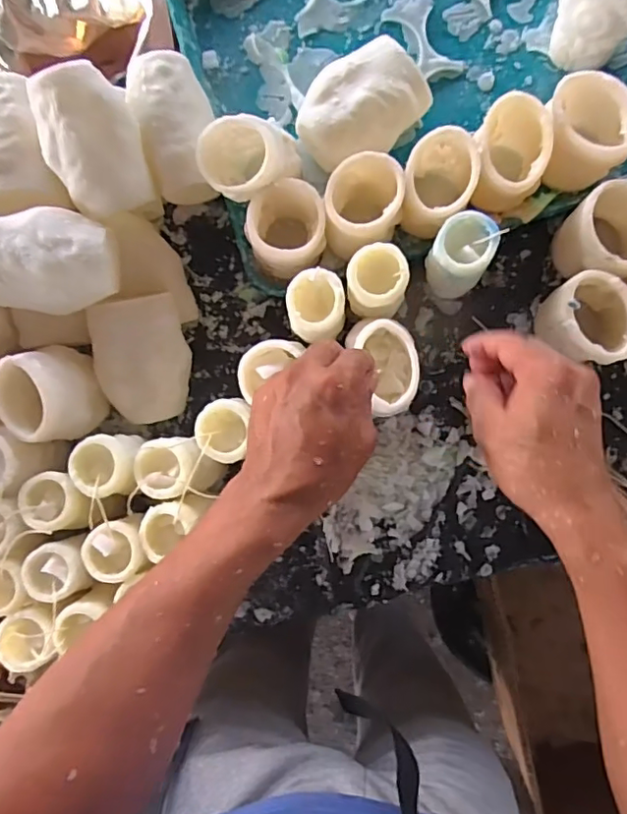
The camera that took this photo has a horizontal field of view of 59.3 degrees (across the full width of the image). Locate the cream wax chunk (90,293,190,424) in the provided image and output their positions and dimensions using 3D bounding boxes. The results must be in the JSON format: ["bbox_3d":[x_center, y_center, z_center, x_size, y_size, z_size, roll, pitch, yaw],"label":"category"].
[{"bbox_3d":[-0.163,-0.043,0.528,0.083,0.065,0.114,-9,91,4],"label":"cream wax chunk"}]

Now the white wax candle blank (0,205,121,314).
[{"bbox_3d":[-0.232,-0.127,0.485,0.117,0.058,0.087,7,92,4],"label":"white wax candle blank"}]

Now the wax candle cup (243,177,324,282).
[{"bbox_3d":[-0.022,-0.157,0.499,0.065,0.063,0.074,0,91,4],"label":"wax candle cup"}]

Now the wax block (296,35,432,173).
[{"bbox_3d":[0.045,-0.278,0.518,0.120,0.056,0.086,-38,89,4],"label":"wax block"}]

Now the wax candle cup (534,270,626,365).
[{"bbox_3d":[0.243,-0.075,0.496,0.074,0.082,0.060,37,93,2],"label":"wax candle cup"}]

